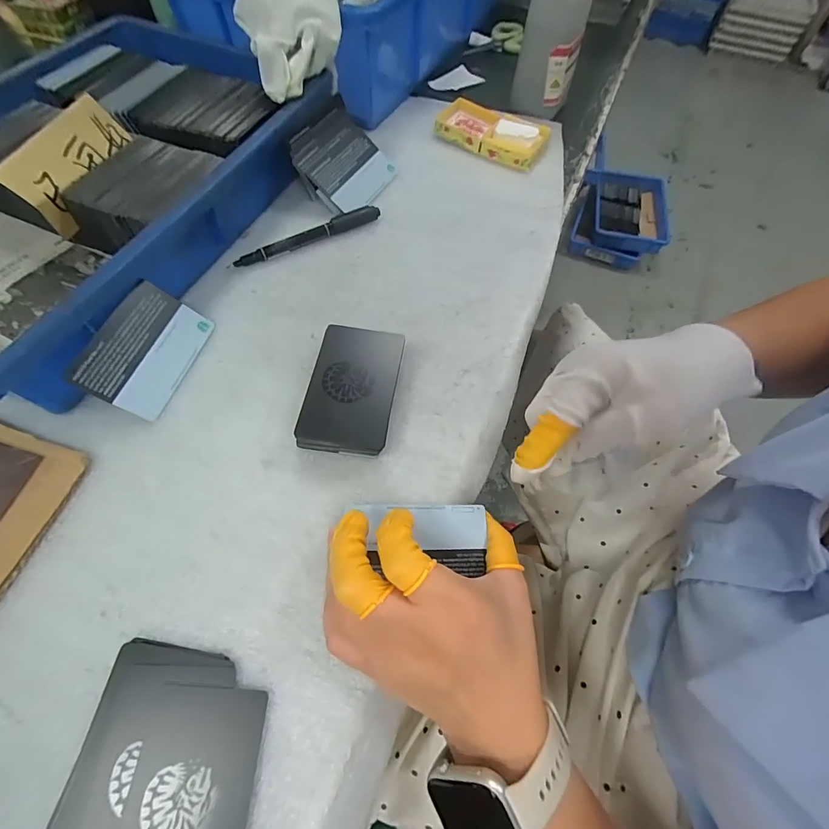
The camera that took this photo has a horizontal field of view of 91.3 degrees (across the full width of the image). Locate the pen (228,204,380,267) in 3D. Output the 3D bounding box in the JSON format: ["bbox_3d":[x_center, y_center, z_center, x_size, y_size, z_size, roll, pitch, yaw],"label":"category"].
[{"bbox_3d":[-0.089,-0.150,0.341,0.129,0.011,0.014,-29,68,-16],"label":"pen"}]

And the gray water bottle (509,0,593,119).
[{"bbox_3d":[0.142,-0.379,0.411,0.061,0.126,0.049,12,63,3],"label":"gray water bottle"}]

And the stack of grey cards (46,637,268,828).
[{"bbox_3d":[-0.114,0.165,0.186,0.084,0.004,0.097,9,63,1],"label":"stack of grey cards"}]

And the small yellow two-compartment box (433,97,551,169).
[{"bbox_3d":[0.081,-0.297,0.421,0.113,0.027,0.068,29,65,11],"label":"small yellow two-compartment box"}]

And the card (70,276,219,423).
[{"bbox_3d":[-0.177,-0.044,0.271,0.053,0.004,0.083,35,58,-34],"label":"card"}]

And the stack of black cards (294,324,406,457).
[{"bbox_3d":[-0.040,-0.014,0.268,0.054,0.023,0.089,8,63,1],"label":"stack of black cards"}]

